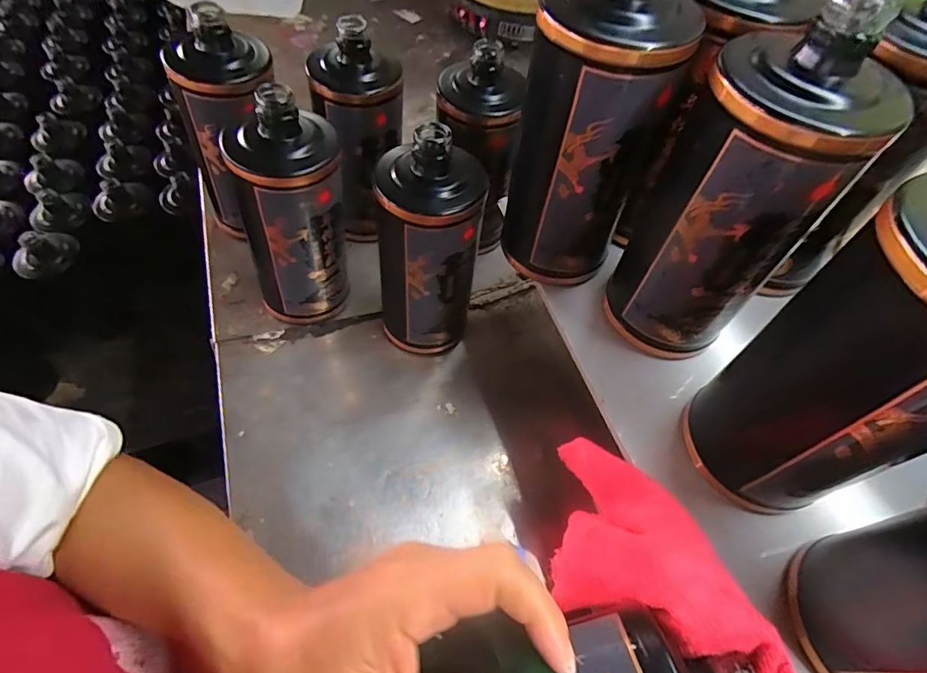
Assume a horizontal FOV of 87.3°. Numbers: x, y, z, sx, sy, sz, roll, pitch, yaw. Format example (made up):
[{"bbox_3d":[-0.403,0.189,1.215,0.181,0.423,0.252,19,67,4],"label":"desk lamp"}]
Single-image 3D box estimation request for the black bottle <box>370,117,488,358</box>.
[{"bbox_3d":[-0.030,-0.065,0.388,0.076,0.190,0.068,3,56,-5],"label":"black bottle"}]

